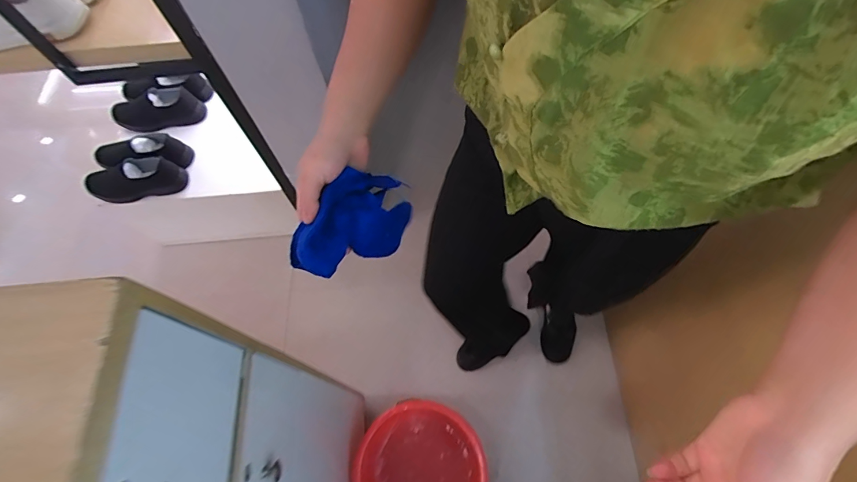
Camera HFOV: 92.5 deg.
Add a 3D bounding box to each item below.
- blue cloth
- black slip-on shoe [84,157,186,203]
[{"bbox_3d":[-0.086,-0.015,0.461,0.143,0.096,0.061,-35,67,-12],"label":"blue cloth"},{"bbox_3d":[-0.906,-0.194,1.272,0.290,0.132,0.102,-10,64,-1],"label":"black slip-on shoe"}]

